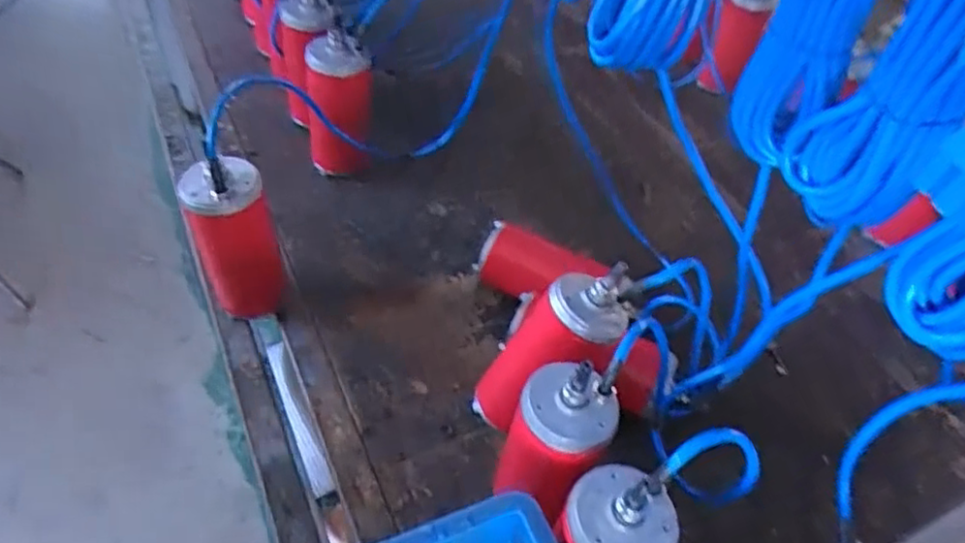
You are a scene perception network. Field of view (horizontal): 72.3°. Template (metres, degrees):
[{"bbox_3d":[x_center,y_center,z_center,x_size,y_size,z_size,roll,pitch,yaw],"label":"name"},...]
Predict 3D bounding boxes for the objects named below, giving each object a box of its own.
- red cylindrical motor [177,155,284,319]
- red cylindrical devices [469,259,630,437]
[{"bbox_3d":[-0.256,-0.025,0.682,0.079,0.185,0.068,-21,55,-24],"label":"red cylindrical motor"},{"bbox_3d":[0.065,0.071,0.618,0.062,0.212,0.077,11,42,-36],"label":"red cylindrical devices"}]

